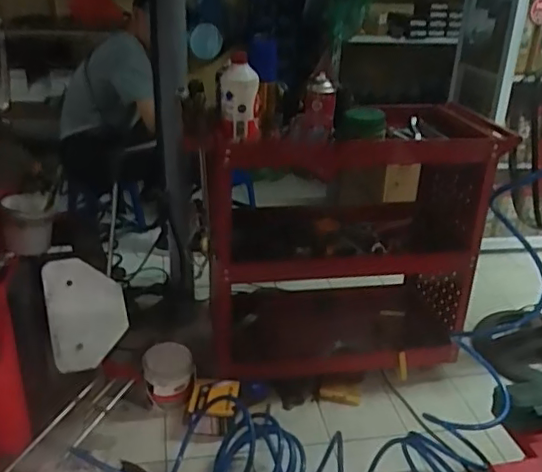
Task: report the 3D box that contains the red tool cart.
[{"bbox_3d":[0.210,0.034,1.570,0.724,0.702,0.382,-2,26,-9],"label":"red tool cart"}]

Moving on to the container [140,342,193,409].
[{"bbox_3d":[-0.260,0.361,1.477,0.123,0.137,0.115,-4,26,-12],"label":"container"}]

